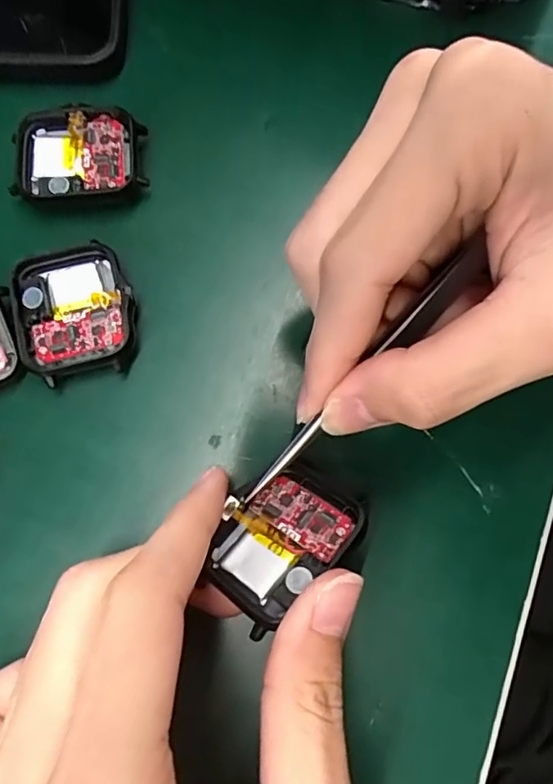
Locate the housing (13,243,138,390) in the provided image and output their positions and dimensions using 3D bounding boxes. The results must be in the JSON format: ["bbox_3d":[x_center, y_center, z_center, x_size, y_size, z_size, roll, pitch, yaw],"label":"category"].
[{"bbox_3d":[-0.069,-0.027,0.180,0.039,0.010,0.043,-13,76,-2],"label":"housing"}]

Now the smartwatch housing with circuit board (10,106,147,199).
[{"bbox_3d":[-0.073,-0.087,0.197,0.046,0.013,0.035,-8,76,-1],"label":"smartwatch housing with circuit board"}]

